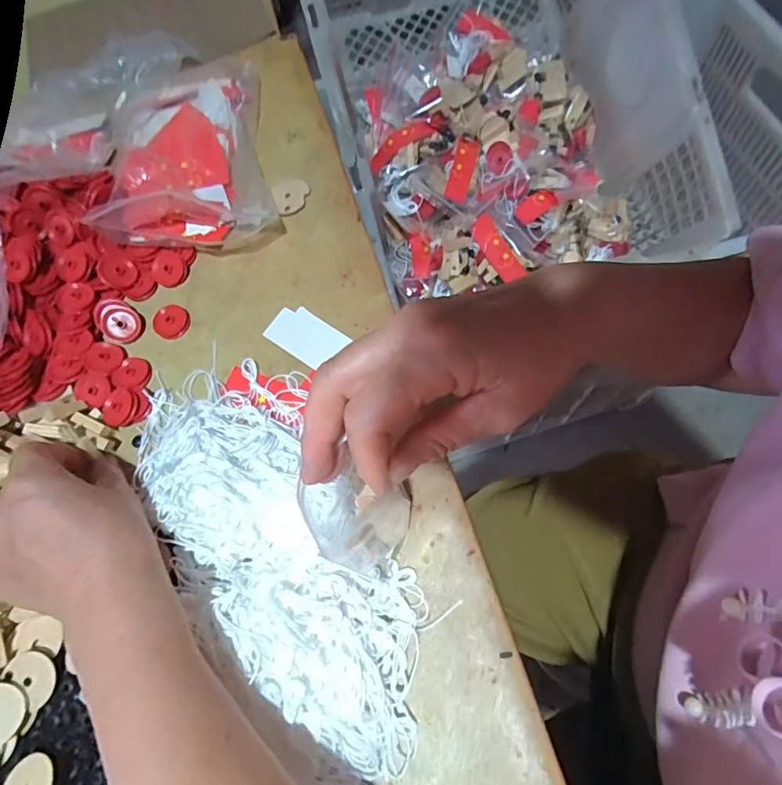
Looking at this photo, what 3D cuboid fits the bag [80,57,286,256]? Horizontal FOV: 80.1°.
[{"bbox_3d":[-0.193,-0.223,0.430,0.158,0.035,0.209,-10,67,2],"label":"bag"}]

